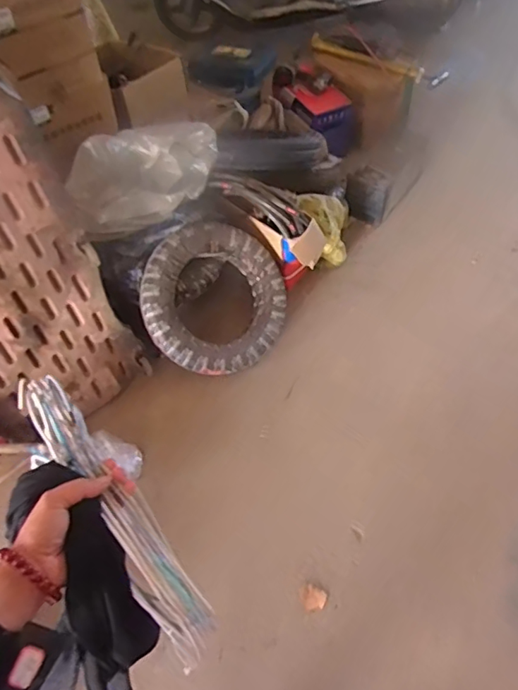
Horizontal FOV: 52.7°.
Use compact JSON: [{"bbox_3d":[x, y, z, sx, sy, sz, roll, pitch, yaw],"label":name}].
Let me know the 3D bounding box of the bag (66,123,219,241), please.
[{"bbox_3d":[-0.380,-0.519,1.622,0.283,0.220,0.538,37,64,27],"label":"bag"}]

